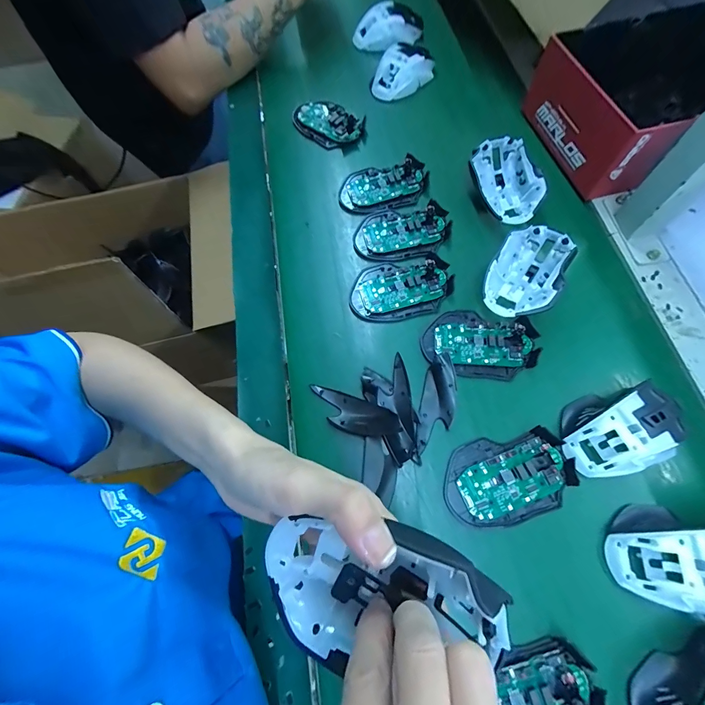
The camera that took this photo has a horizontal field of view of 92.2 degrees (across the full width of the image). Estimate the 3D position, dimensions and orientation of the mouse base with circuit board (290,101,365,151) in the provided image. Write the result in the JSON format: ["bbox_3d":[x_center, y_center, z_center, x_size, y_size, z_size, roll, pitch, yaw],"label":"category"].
[{"bbox_3d":[-0.034,-0.332,0.490,0.109,0.022,0.059,37,74,15],"label":"mouse base with circuit board"}]

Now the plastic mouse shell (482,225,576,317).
[{"bbox_3d":[0.187,-0.087,0.366,0.071,0.035,0.108,28,72,12],"label":"plastic mouse shell"}]

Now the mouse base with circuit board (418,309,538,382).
[{"bbox_3d":[0.133,-0.012,0.352,0.113,0.016,0.073,6,68,4],"label":"mouse base with circuit board"}]

